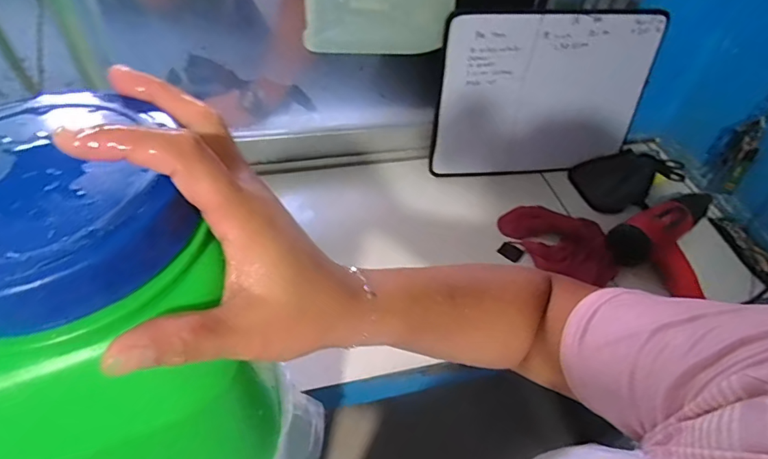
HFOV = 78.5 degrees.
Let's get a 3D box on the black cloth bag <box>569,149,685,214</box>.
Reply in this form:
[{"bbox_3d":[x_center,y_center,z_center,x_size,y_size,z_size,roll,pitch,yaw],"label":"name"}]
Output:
[{"bbox_3d":[0.497,-0.103,0.939,0.252,0.021,0.115,-16,74,-16],"label":"black cloth bag"}]

